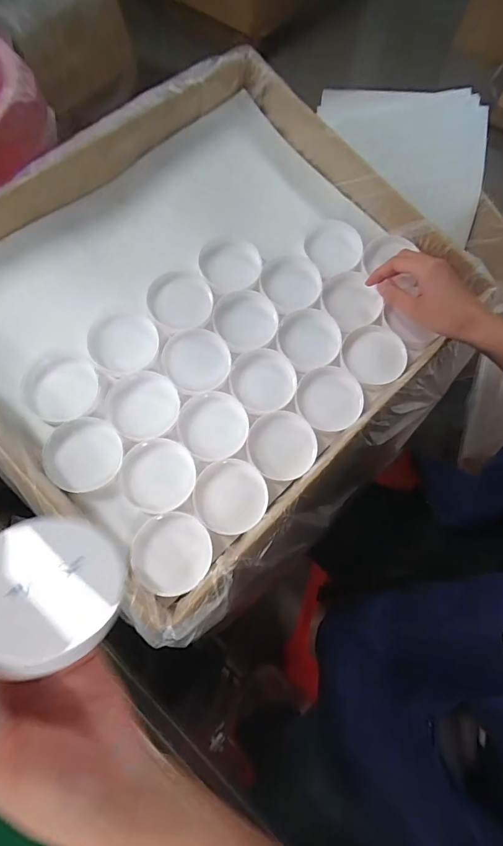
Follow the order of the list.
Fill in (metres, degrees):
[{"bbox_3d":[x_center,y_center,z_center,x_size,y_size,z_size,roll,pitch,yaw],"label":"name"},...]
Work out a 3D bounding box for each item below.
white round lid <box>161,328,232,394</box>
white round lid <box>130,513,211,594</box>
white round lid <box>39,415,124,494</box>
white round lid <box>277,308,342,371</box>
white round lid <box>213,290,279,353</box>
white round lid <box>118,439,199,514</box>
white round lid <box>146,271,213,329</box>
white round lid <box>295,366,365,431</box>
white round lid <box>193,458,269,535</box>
[{"bbox_3d":[-0.063,-0.071,0.452,0.075,0.016,0.075,1,80,-6],"label":"white round lid"},{"bbox_3d":[-0.080,0.129,0.390,0.076,0.019,0.074,0,69,0],"label":"white round lid"},{"bbox_3d":[-0.174,0.032,0.407,0.075,0.006,0.076,2,72,-7],"label":"white round lid"},{"bbox_3d":[0.069,-0.100,0.471,0.073,0.016,0.075,0,69,0],"label":"white round lid"},{"bbox_3d":[-0.007,-0.123,0.470,0.074,0.012,0.076,0,69,0],"label":"white round lid"},{"bbox_3d":[-0.098,0.055,0.414,0.074,0.008,0.074,0,89,-12],"label":"white round lid"},{"bbox_3d":[-0.083,-0.143,0.459,0.073,0.008,0.066,-8,85,-14],"label":"white round lid"},{"bbox_3d":[0.089,-0.029,0.450,0.072,0.017,0.073,0,69,0],"label":"white round lid"},{"bbox_3d":[-0.022,0.079,0.417,0.074,0.018,0.074,0,69,0],"label":"white round lid"}]

